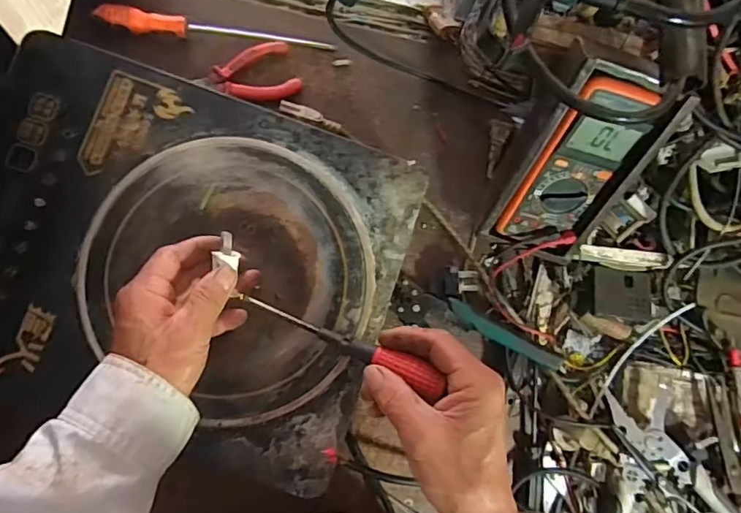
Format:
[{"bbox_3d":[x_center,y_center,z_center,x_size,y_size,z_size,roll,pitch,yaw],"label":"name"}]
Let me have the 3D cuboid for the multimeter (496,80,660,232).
[{"bbox_3d":[0.189,-0.078,0.495,0.074,0.172,0.025,27,43,1],"label":"multimeter"}]

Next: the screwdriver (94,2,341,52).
[{"bbox_3d":[-0.155,-0.233,0.562,0.233,0.018,0.024,2,85,-16],"label":"screwdriver"}]

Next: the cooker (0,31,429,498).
[{"bbox_3d":[-0.168,0.013,0.494,0.370,0.074,0.331,16,85,0],"label":"cooker"}]

